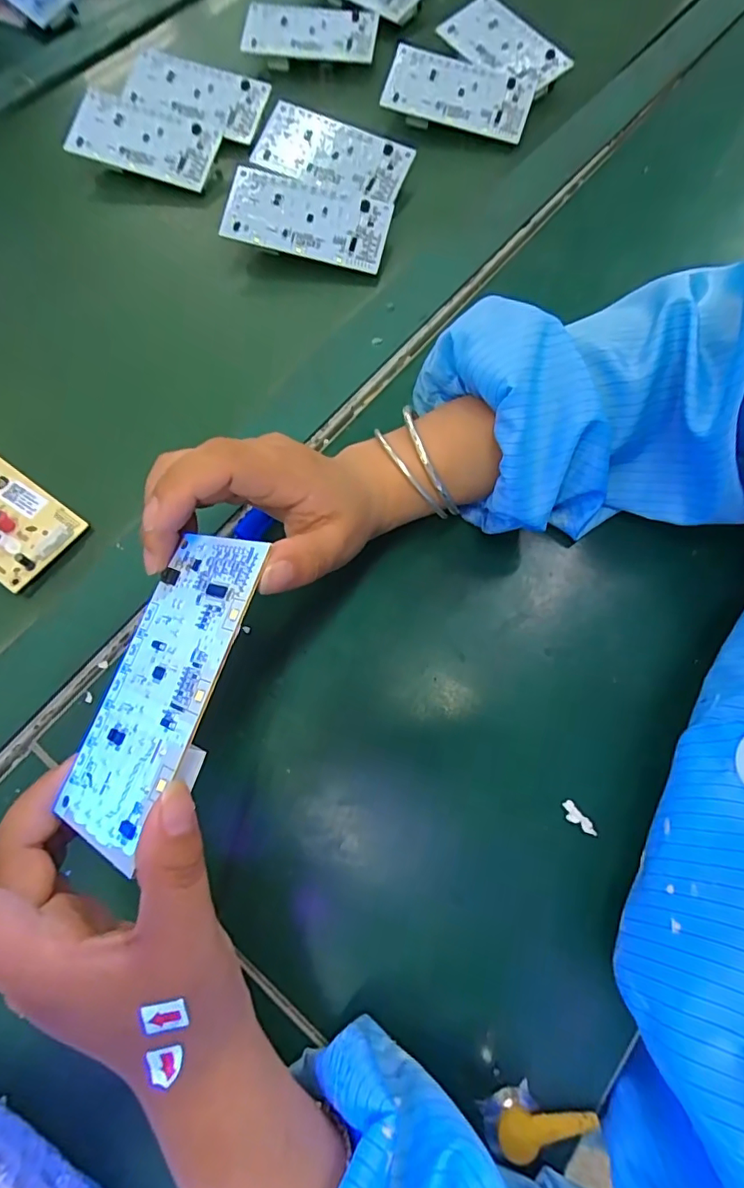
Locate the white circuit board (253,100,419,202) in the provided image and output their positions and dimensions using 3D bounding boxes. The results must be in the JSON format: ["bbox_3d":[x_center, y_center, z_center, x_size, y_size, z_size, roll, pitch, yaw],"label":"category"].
[{"bbox_3d":[-0.031,-0.330,0.402,0.111,0.009,0.052,25,90,4],"label":"white circuit board"}]

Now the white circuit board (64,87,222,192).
[{"bbox_3d":[-0.178,-0.356,0.416,0.109,0.006,0.054,19,86,1],"label":"white circuit board"}]

